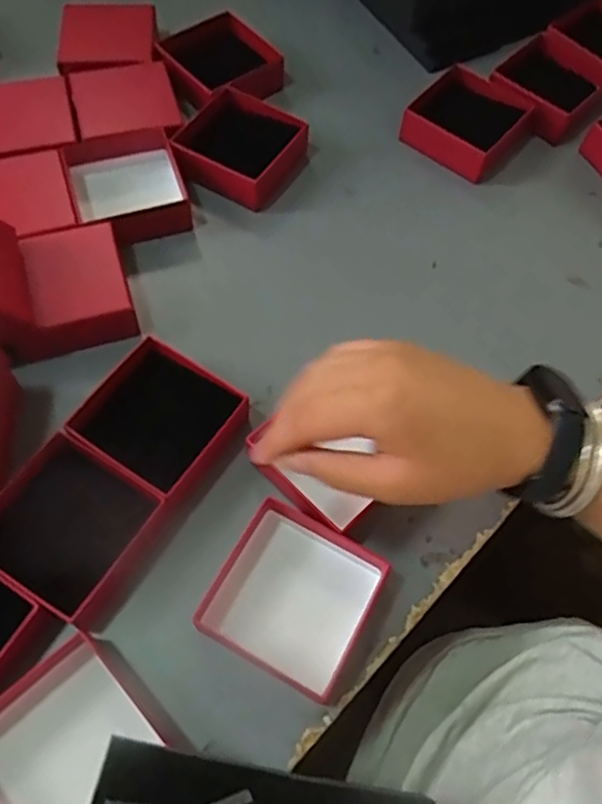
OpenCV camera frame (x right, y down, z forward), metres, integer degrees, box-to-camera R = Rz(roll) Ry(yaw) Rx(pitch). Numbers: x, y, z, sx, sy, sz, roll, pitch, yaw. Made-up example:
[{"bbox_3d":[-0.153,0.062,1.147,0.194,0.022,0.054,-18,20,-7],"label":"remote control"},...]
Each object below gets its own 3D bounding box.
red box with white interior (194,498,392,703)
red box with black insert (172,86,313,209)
[{"bbox_3d":[-0.004,0.117,0.386,0.088,0.033,0.088,28,64,10],"label":"red box with white interior"},{"bbox_3d":[-0.053,-0.218,0.556,0.097,0.036,0.094,28,64,11],"label":"red box with black insert"}]

